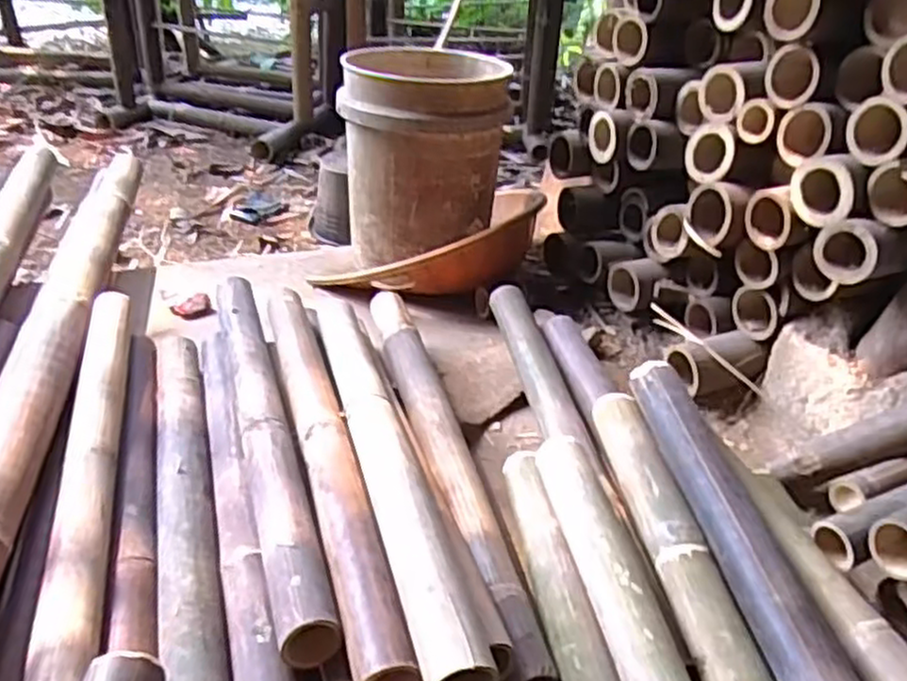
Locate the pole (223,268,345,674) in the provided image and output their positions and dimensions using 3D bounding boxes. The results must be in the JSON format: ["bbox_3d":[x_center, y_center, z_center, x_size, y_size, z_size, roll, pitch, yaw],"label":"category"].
[{"bbox_3d":[-0.224,0.096,0.888,0.052,0.055,0.642,-7,34,-18],"label":"pole"}]

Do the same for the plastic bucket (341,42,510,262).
[{"bbox_3d":[-0.057,-0.351,1.398,0.285,0.339,0.272,3,32,-2],"label":"plastic bucket"}]

